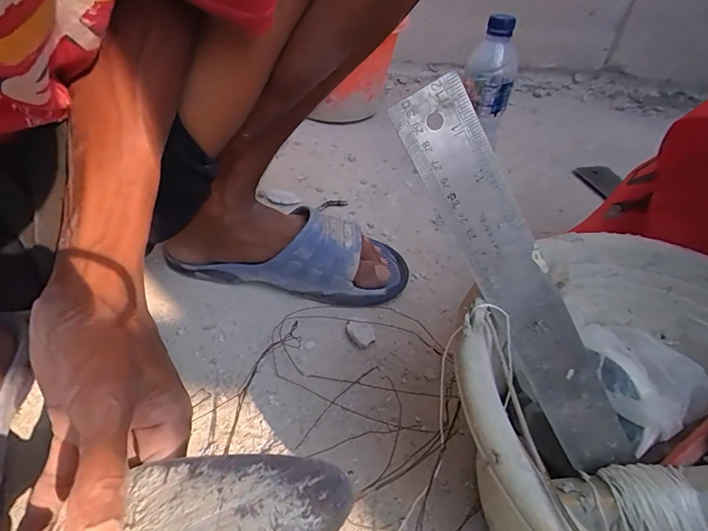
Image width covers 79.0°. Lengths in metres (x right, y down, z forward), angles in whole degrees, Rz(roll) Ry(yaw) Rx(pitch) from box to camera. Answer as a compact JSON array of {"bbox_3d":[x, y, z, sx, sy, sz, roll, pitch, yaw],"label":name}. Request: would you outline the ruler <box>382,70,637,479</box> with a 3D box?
[{"bbox_3d":[0.093,0.019,0.233,0.038,0.242,0.006,-31,14,1],"label":"ruler"}]

